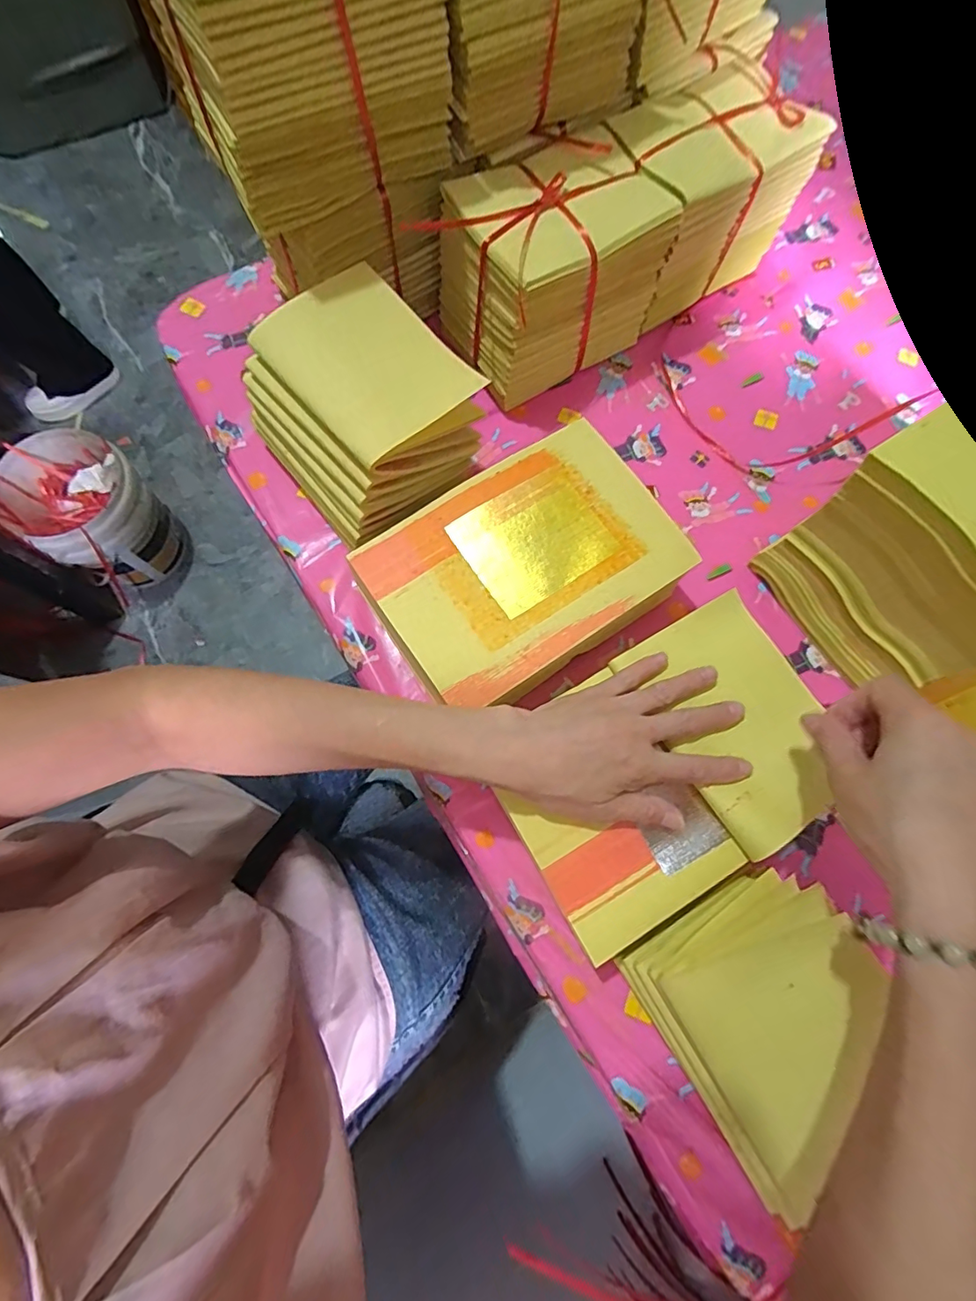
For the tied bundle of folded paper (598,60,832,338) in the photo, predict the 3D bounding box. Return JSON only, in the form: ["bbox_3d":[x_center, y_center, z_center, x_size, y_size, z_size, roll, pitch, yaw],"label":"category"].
[{"bbox_3d":[0.193,-0.430,0.504,0.152,0.135,0.121,-31,78,-10],"label":"tied bundle of folded paper"}]

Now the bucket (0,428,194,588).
[{"bbox_3d":[-0.850,-0.292,1.147,0.247,0.269,0.233,1,74,-2],"label":"bucket"}]

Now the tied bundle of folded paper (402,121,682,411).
[{"bbox_3d":[0.055,-0.341,0.475,0.177,0.133,0.122,-32,78,-10],"label":"tied bundle of folded paper"}]

